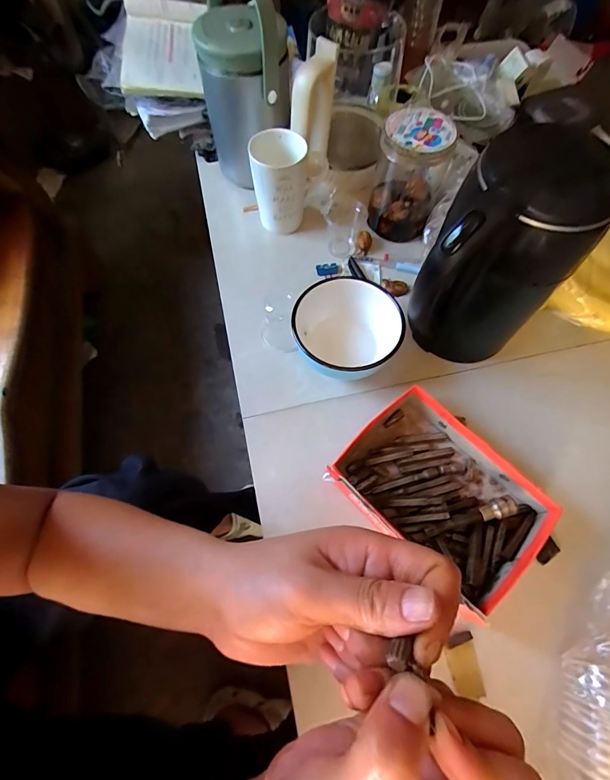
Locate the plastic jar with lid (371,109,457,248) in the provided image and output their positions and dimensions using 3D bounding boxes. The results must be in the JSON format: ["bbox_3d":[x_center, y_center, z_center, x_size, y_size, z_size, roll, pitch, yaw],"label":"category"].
[{"bbox_3d":[0.157,-0.327,0.571,0.097,0.154,0.113,15,66,6],"label":"plastic jar with lid"}]

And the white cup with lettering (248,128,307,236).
[{"bbox_3d":[-0.039,-0.317,0.584,0.081,0.124,0.077,4,65,1],"label":"white cup with lettering"}]

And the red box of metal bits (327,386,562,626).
[{"bbox_3d":[0.155,0.121,0.425,0.162,0.052,0.224,-40,72,-17],"label":"red box of metal bits"}]

